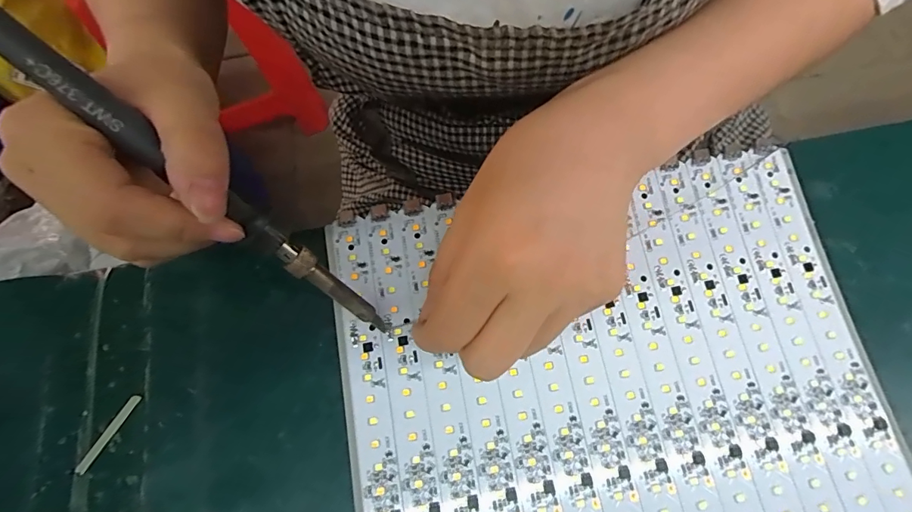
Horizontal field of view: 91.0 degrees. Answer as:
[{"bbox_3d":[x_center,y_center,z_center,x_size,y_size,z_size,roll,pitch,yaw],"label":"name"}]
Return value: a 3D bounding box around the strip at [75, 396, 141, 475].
[{"bbox_3d":[-0.164,0.085,0.212,0.005,0.004,0.039,33,72,-2],"label":"strip"}]

